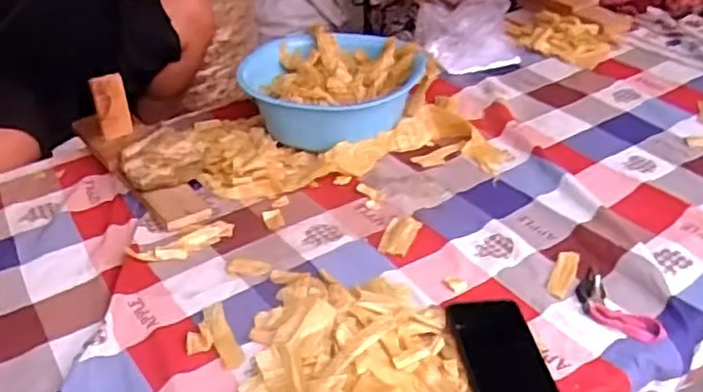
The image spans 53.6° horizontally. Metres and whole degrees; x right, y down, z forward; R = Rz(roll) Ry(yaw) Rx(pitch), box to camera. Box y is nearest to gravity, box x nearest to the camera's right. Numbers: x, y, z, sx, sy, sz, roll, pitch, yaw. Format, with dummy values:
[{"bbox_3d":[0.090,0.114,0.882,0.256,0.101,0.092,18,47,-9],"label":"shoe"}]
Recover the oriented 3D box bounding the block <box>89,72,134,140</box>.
[{"bbox_3d":[-0.344,-0.126,1.005,0.044,0.097,0.017,-23,38,-27],"label":"block"}]

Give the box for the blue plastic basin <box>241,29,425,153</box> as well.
[{"bbox_3d":[-0.029,-0.169,1.098,0.262,0.119,0.262,-2,34,1],"label":"blue plastic basin"}]

